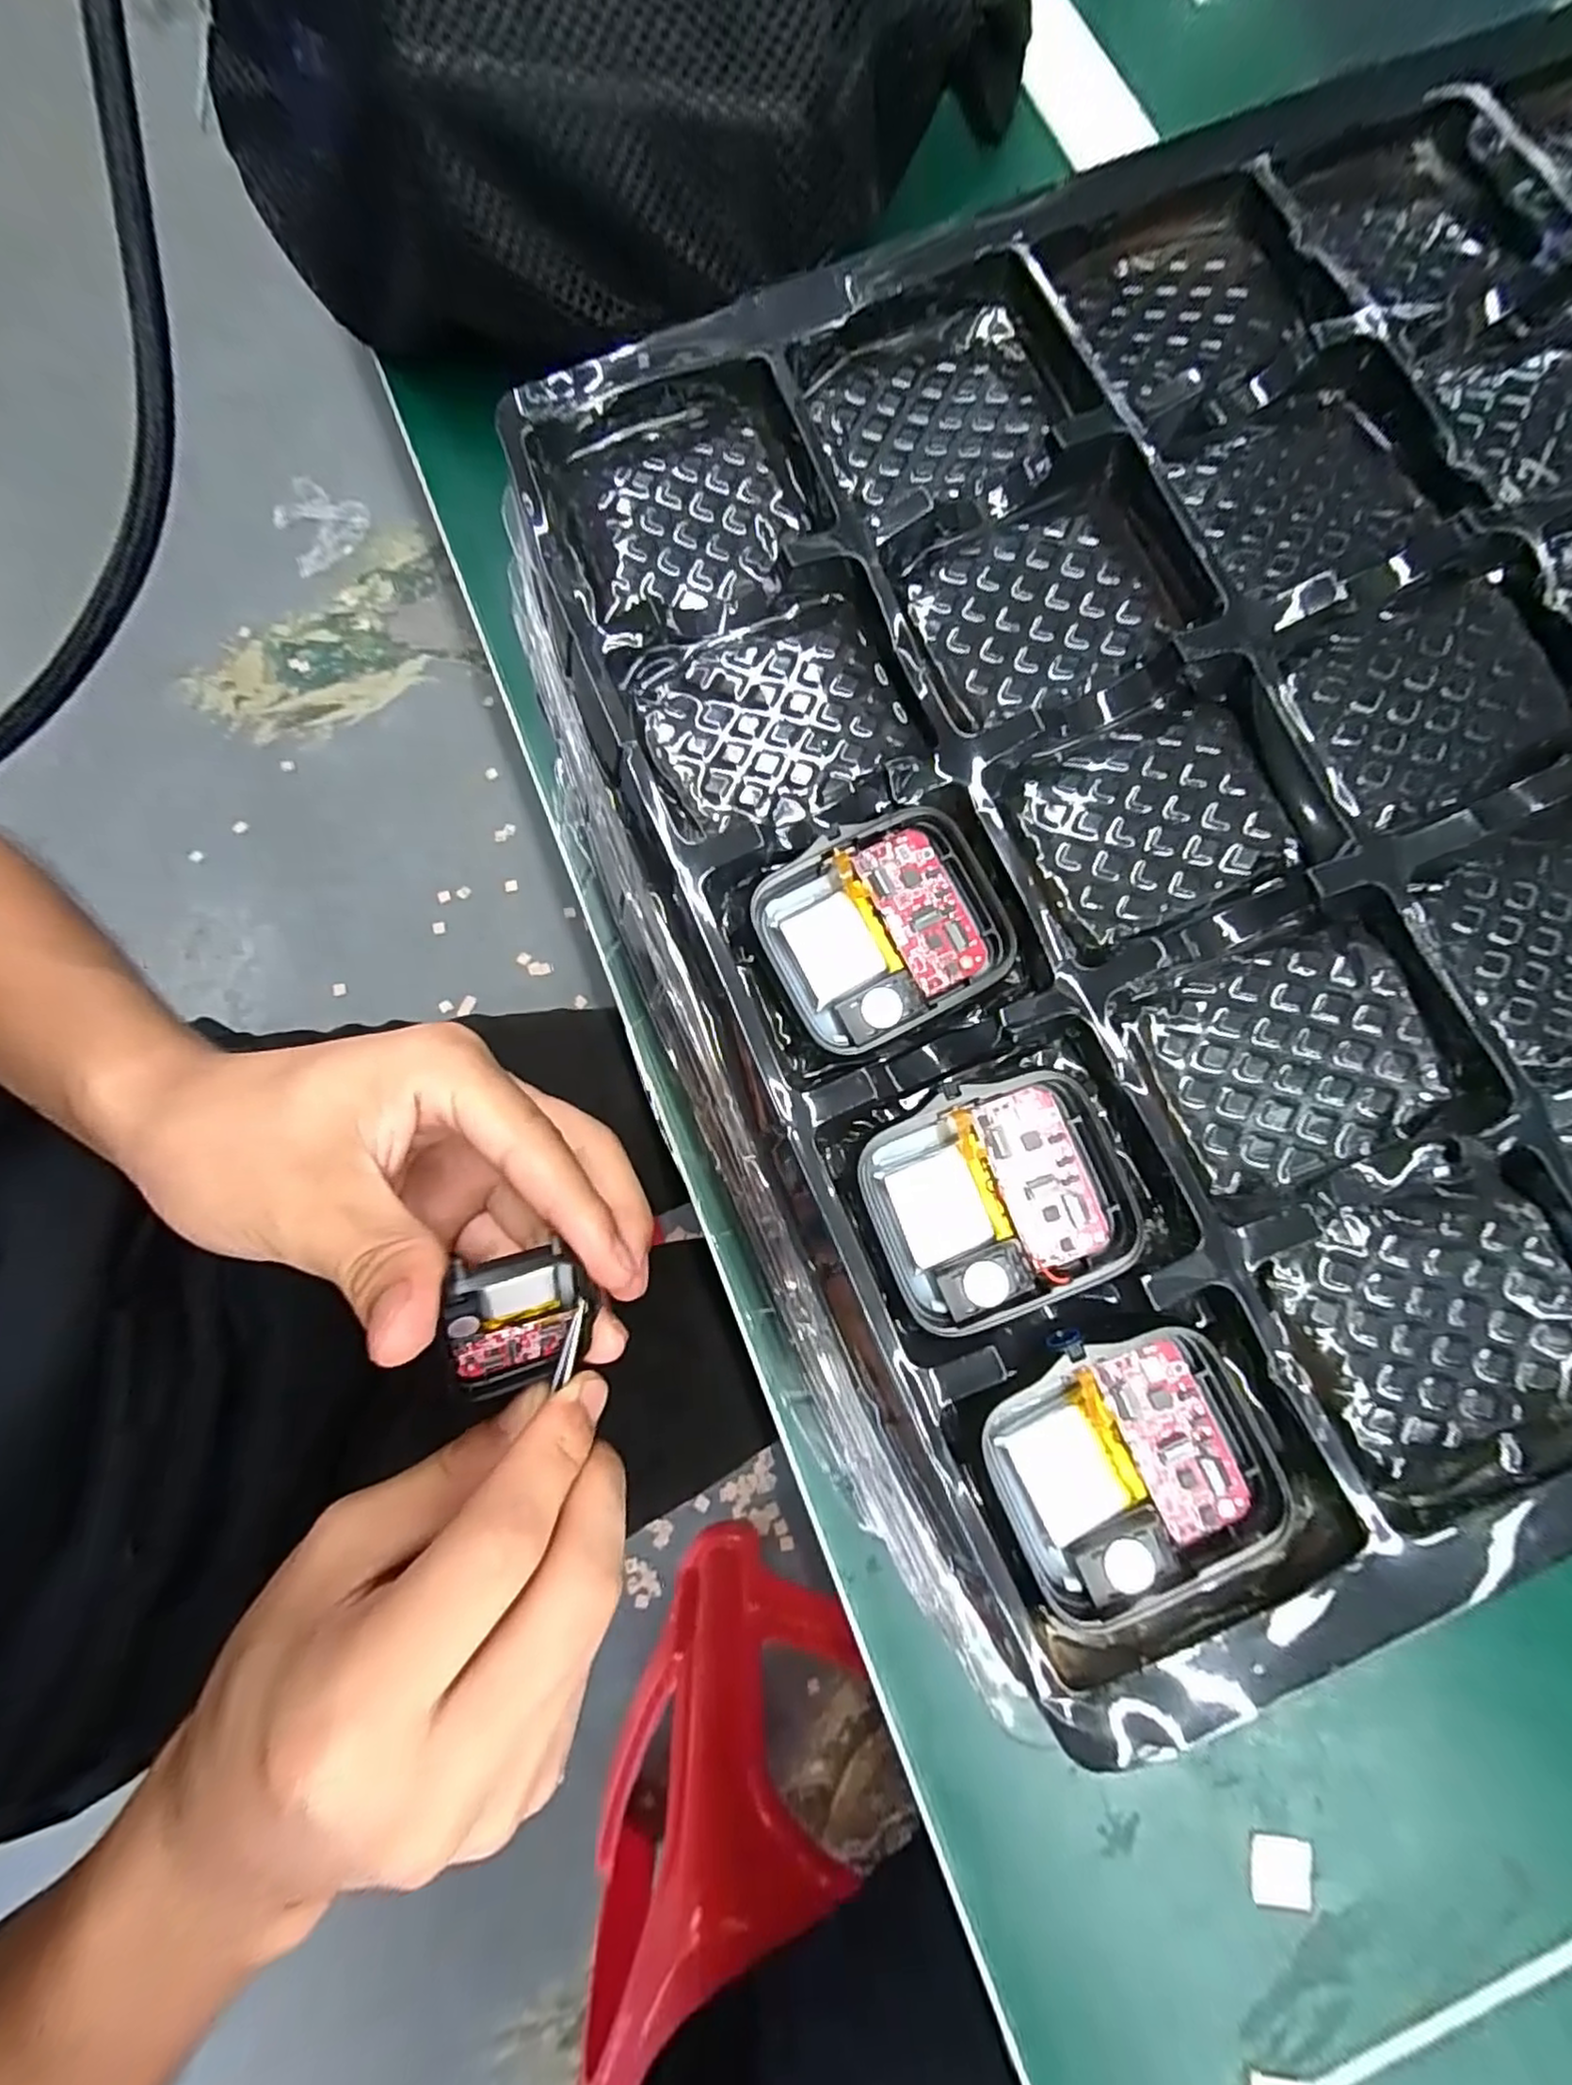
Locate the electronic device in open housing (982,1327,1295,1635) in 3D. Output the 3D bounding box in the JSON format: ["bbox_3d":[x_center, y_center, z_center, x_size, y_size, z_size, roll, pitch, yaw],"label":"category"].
[{"bbox_3d":[0.056,0.068,0.114,0.043,0.008,0.037,-22,80,-5],"label":"electronic device in open housing"}]

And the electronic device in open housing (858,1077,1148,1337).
[{"bbox_3d":[0.036,0.027,0.122,0.042,0.010,0.036,-22,79,-5],"label":"electronic device in open housing"}]

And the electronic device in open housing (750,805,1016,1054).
[{"bbox_3d":[0.019,-0.021,0.131,0.044,0.009,0.035,-28,80,-6],"label":"electronic device in open housing"}]

